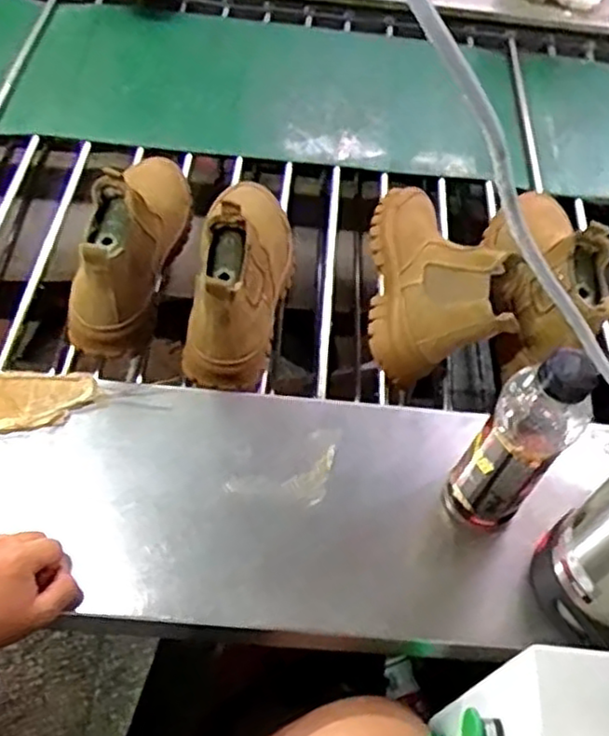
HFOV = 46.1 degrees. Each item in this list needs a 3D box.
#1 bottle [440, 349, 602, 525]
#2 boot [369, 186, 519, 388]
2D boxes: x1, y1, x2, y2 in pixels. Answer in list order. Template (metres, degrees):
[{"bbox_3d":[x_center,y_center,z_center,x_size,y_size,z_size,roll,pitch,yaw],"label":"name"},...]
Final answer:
[{"bbox_3d":[0.179,0.074,0.615,0.059,0.236,0.068,-24,62,-19],"label":"bottle"},{"bbox_3d":[0.155,-0.112,0.860,0.160,0.088,0.246,-19,53,18],"label":"boot"}]

